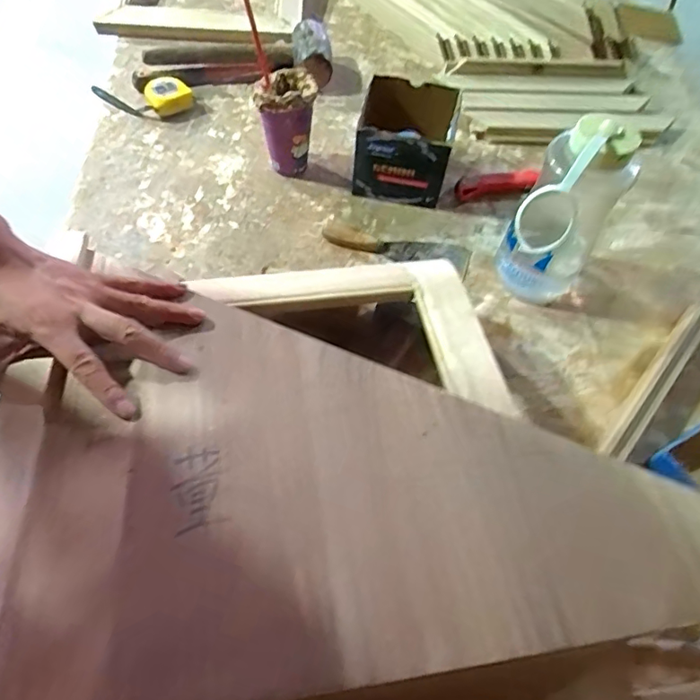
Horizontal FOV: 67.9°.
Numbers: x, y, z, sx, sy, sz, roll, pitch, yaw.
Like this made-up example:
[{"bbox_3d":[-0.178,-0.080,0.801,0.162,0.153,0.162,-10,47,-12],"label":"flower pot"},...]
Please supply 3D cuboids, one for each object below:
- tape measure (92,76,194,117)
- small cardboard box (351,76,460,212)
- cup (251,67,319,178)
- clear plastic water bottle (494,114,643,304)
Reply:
[{"bbox_3d":[-0.337,-0.413,0.842,0.168,0.043,0.062,12,60,4],"label":"tape measure"},{"bbox_3d":[0.080,-0.304,0.754,0.130,0.111,0.133,10,60,4],"label":"small cardboard box"},{"bbox_3d":[-0.087,-0.320,0.743,0.078,0.139,0.072,1,60,-2],"label":"cup"},{"bbox_3d":[0.221,-0.128,0.588,0.103,0.238,0.138,33,65,16],"label":"clear plastic water bottle"}]

